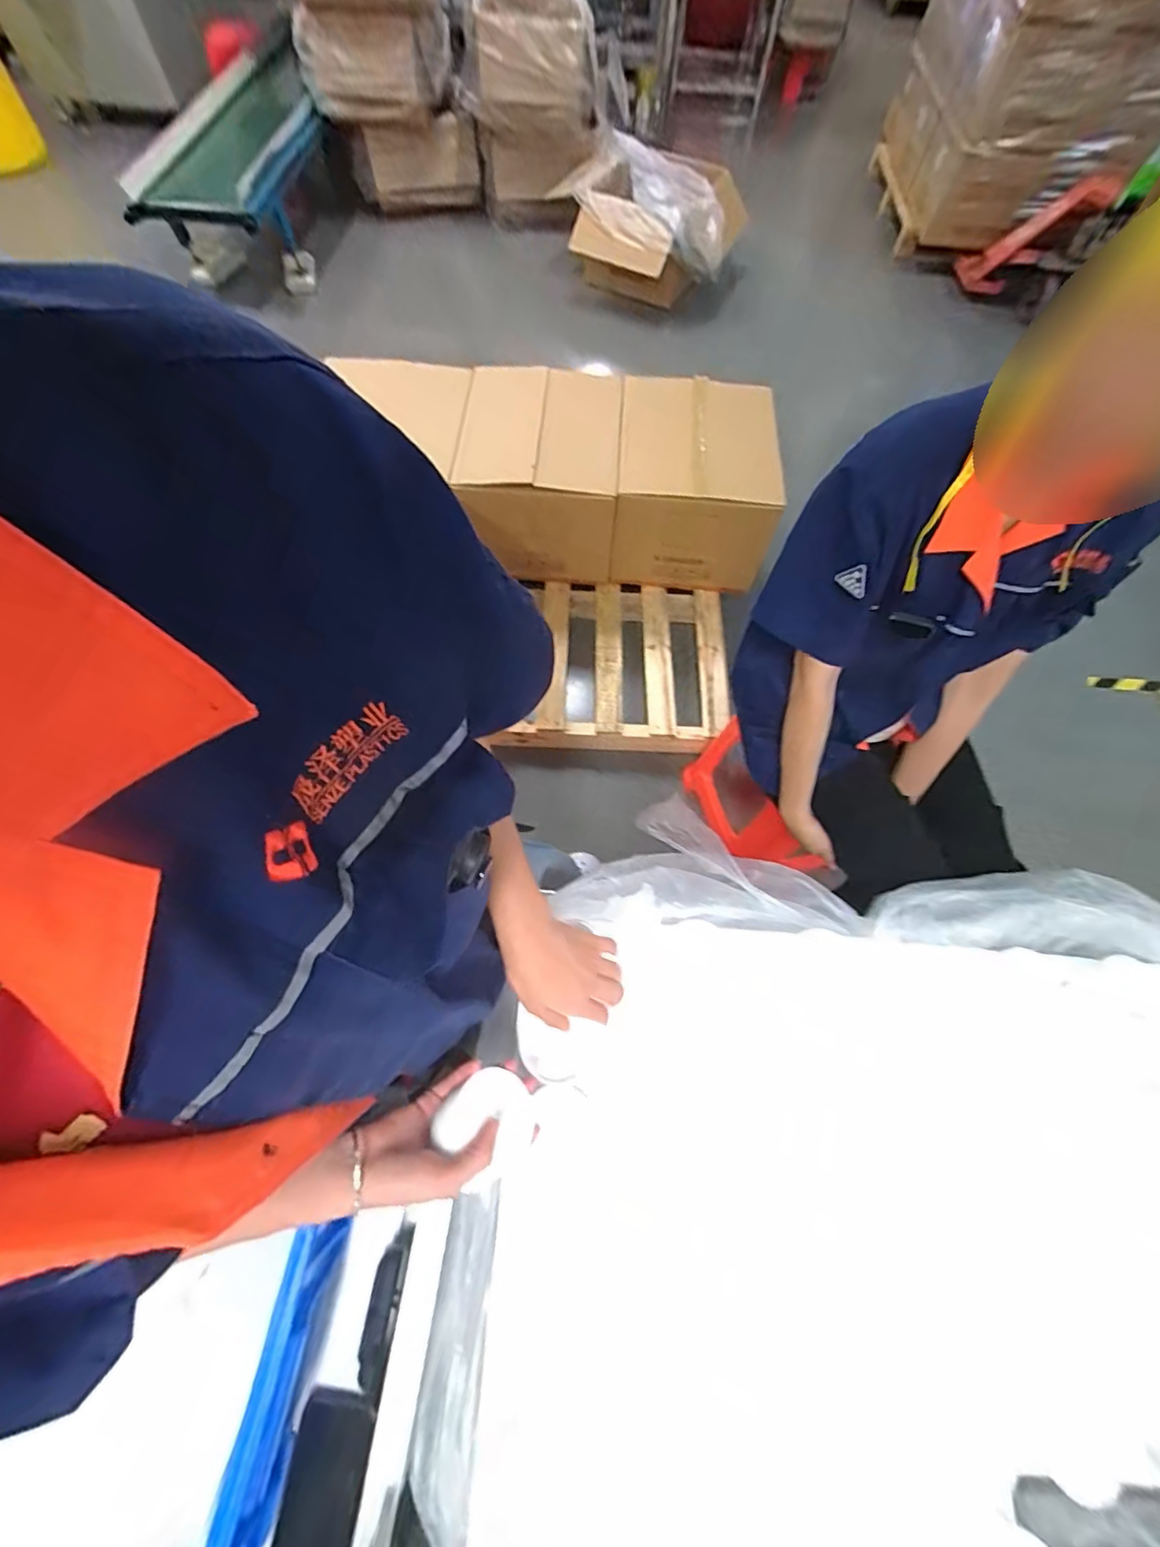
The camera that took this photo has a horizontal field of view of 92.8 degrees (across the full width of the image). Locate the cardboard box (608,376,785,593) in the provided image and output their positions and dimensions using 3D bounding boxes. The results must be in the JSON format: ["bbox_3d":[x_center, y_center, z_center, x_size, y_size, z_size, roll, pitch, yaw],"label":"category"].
[{"bbox_3d":[0.330,-0.864,1.657,0.439,0.344,0.484,5,66,0],"label":"cardboard box"}]

